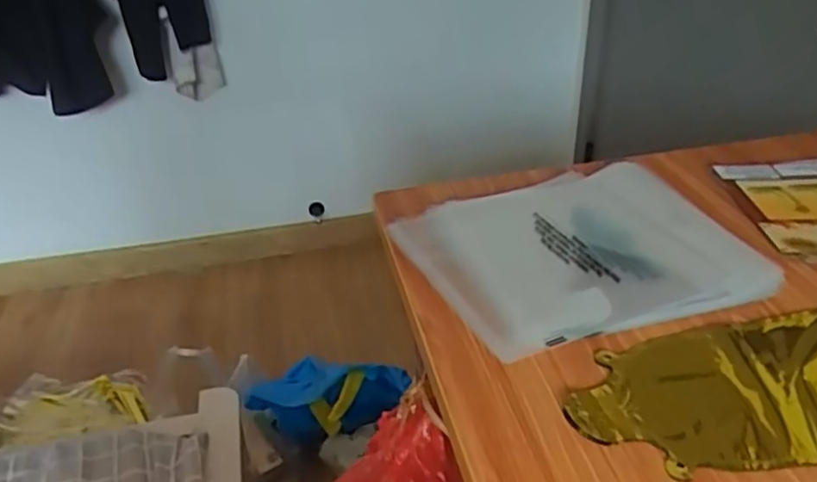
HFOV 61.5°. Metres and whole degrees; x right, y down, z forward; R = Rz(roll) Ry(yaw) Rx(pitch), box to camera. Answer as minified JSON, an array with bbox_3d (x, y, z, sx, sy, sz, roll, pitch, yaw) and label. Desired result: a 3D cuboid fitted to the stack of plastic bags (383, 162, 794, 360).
[{"bbox_3d":[0.126,0.002,0.548,0.236,0.029,0.201,-13,34,-15],"label":"stack of plastic bags"}]

